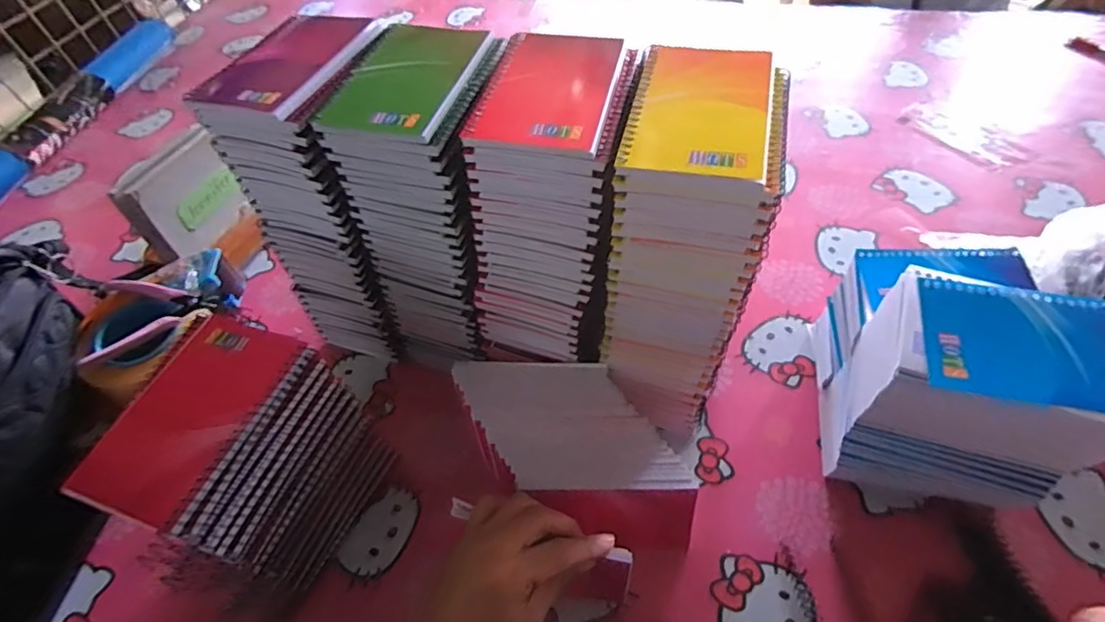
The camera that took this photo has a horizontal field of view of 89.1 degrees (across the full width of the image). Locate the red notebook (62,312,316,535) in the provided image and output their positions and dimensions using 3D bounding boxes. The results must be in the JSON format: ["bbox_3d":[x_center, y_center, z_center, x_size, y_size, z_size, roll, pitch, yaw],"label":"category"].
[{"bbox_3d":[-0.225,0.063,0.353,0.085,0.016,0.132,13,54,15],"label":"red notebook"}]

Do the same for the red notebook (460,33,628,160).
[{"bbox_3d":[-0.002,-0.147,0.368,0.083,0.009,0.129,8,53,11],"label":"red notebook"}]

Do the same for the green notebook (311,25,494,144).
[{"bbox_3d":[-0.102,-0.165,0.392,0.090,0.008,0.127,10,53,13],"label":"green notebook"}]

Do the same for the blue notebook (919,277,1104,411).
[{"bbox_3d":[0.299,0.020,0.343,0.129,0.009,0.079,9,53,12],"label":"blue notebook"}]

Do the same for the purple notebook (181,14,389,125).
[{"bbox_3d":[-0.187,-0.183,0.409,0.077,0.015,0.127,16,55,17],"label":"purple notebook"}]

